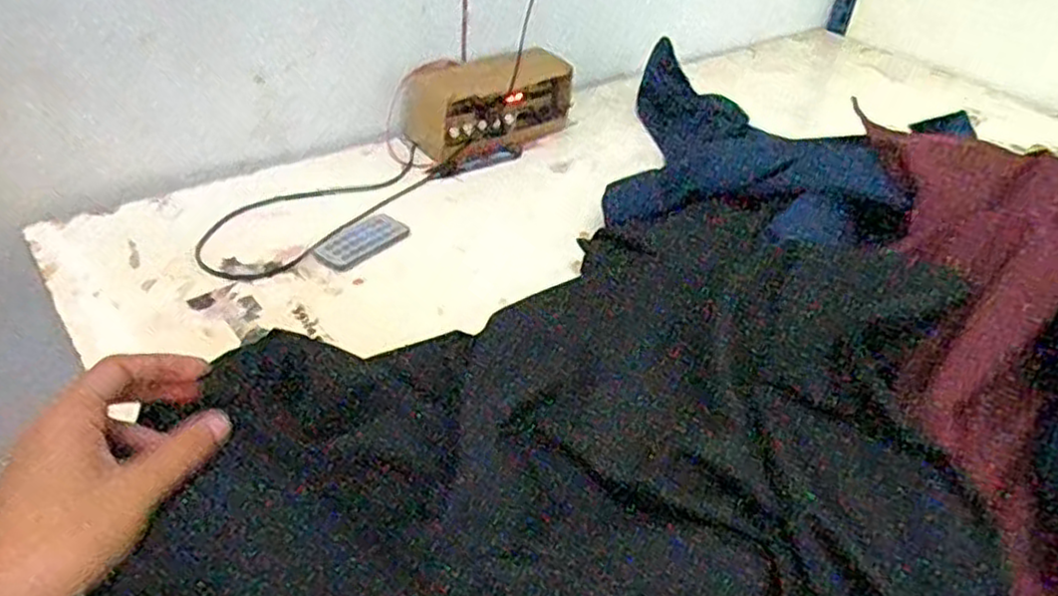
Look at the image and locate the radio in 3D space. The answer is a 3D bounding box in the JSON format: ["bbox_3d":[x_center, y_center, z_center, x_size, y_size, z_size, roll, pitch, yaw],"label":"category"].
[{"bbox_3d":[-0.044,-0.223,0.828,0.185,0.083,0.095,-23,47,-30],"label":"radio"}]

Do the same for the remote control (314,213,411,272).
[{"bbox_3d":[-0.152,-0.051,0.666,0.047,0.004,0.088,30,45,27],"label":"remote control"}]

